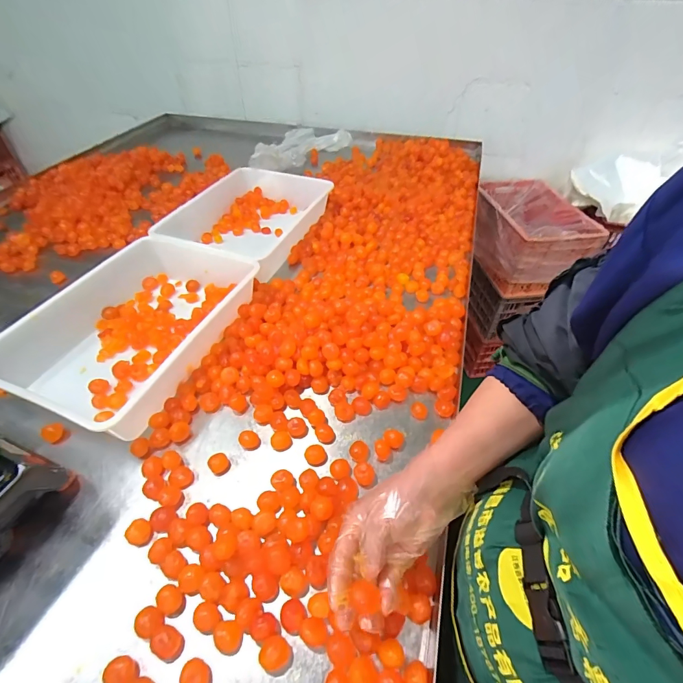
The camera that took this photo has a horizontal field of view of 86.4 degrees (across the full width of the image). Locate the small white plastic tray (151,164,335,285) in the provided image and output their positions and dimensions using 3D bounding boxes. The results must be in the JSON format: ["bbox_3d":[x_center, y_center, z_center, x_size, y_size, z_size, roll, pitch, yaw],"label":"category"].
[{"bbox_3d":[-0.236,-0.314,0.986,0.293,0.131,0.424,17,49,16],"label":"small white plastic tray"}]

